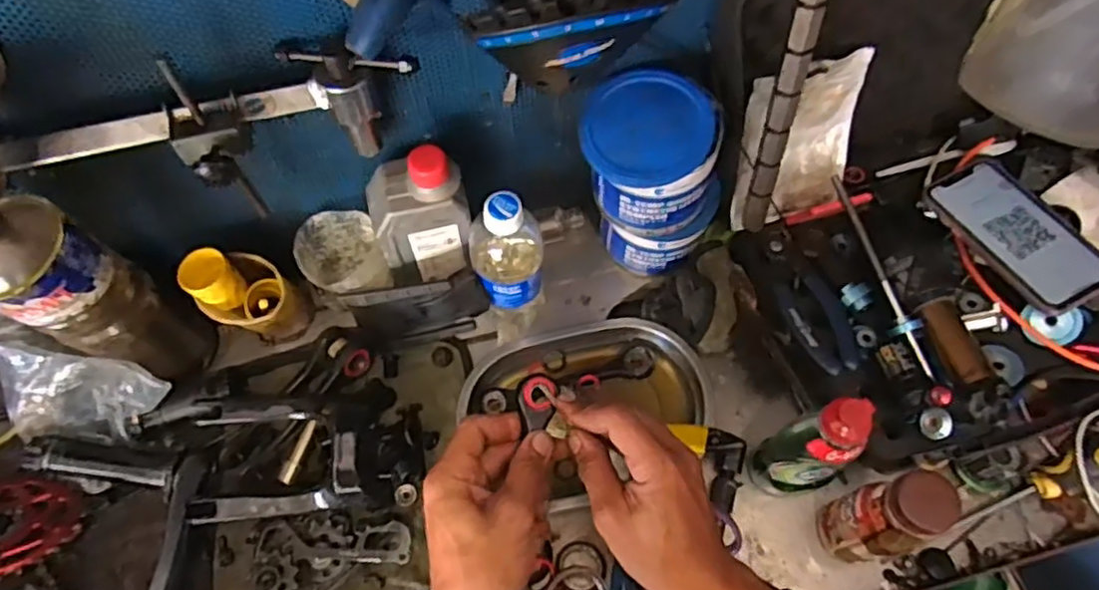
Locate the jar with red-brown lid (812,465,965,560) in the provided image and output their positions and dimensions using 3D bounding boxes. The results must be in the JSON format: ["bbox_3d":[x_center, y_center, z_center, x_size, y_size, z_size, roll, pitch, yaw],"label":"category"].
[{"bbox_3d":[0.241,0.164,0.495,0.044,0.144,0.049,-9,64,-3],"label":"jar with red-brown lid"}]

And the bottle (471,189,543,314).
[{"bbox_3d":[-0.039,-0.041,0.589,0.057,0.153,0.074,-12,65,-5],"label":"bottle"}]

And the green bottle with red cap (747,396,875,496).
[{"bbox_3d":[0.196,0.117,0.510,0.051,0.147,0.039,-8,64,-3],"label":"green bottle with red cap"}]

